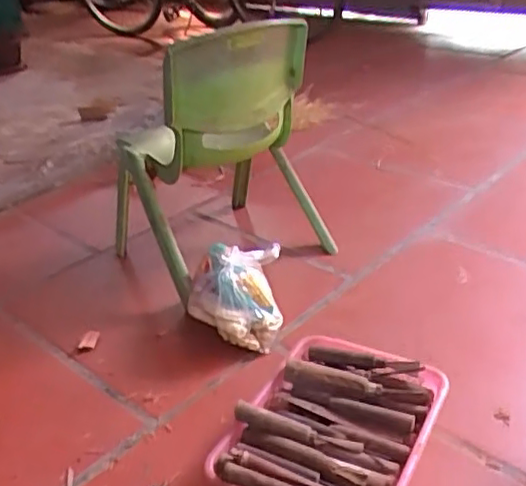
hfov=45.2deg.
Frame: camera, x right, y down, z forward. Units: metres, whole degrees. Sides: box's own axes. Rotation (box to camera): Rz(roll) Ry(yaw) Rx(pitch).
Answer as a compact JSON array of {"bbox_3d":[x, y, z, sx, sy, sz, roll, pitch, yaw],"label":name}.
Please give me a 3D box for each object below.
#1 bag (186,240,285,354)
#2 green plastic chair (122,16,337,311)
[{"bbox_3d":[-0.047,0.100,1.113,0.166,0.144,0.132,-6,30,-5],"label":"bag"},{"bbox_3d":[-0.071,-0.181,1.244,0.388,0.511,0.389,-20,33,-26],"label":"green plastic chair"}]

